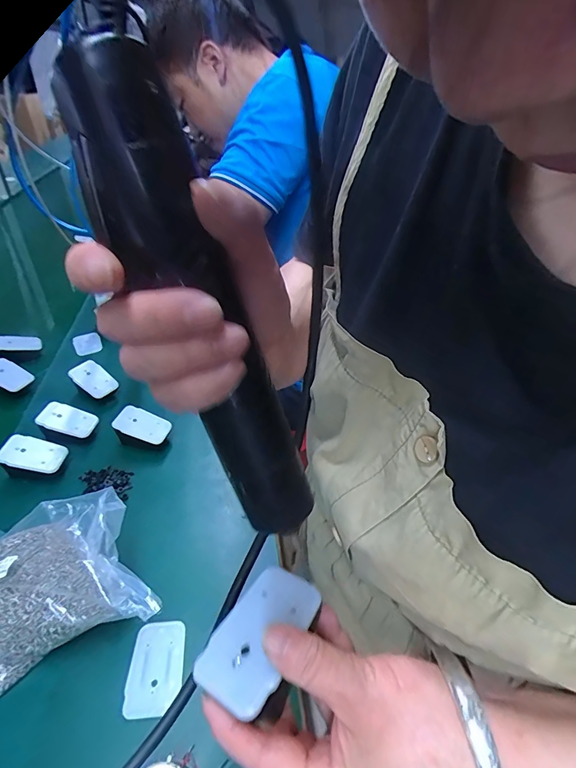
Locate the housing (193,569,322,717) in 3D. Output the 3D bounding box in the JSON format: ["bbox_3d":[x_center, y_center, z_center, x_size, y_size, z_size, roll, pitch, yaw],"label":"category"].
[{"bbox_3d":[-0.014,0.136,0.217,0.044,0.014,0.069,7,36,38],"label":"housing"}]

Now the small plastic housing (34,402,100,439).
[{"bbox_3d":[-0.303,0.049,0.553,0.068,0.008,0.045,24,43,-18],"label":"small plastic housing"}]

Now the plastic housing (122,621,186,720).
[{"bbox_3d":[-0.115,0.249,0.352,0.046,0.005,0.070,-1,39,-5],"label":"plastic housing"}]

